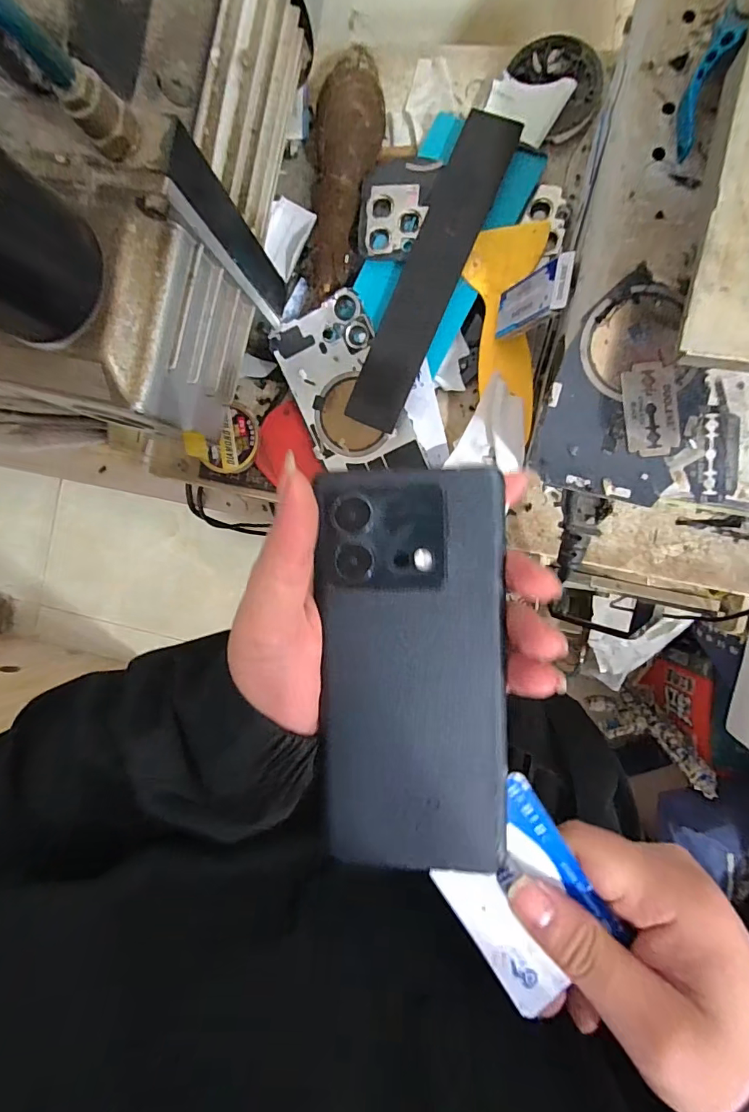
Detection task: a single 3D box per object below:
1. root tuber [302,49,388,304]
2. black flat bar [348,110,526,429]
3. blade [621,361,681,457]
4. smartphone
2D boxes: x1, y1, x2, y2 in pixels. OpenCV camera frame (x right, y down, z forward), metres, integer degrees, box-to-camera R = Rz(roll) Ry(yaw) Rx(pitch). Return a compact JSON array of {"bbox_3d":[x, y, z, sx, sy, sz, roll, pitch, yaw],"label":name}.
[{"bbox_3d":[-0.023,-0.230,0.290,0.034,0.030,0.139,15,93,7],"label":"root tuber"},{"bbox_3d":[0.033,-0.169,0.285,0.035,0.011,0.187,24,94,6],"label":"black flat bar"},{"bbox_3d":[0.126,-0.067,0.215,0.022,0.004,0.042,-5,90,7],"label":"blade"},{"bbox_3d":[0.016,0.048,0.191,0.072,0.006,0.161,-1,96,7],"label":"smartphone"}]

